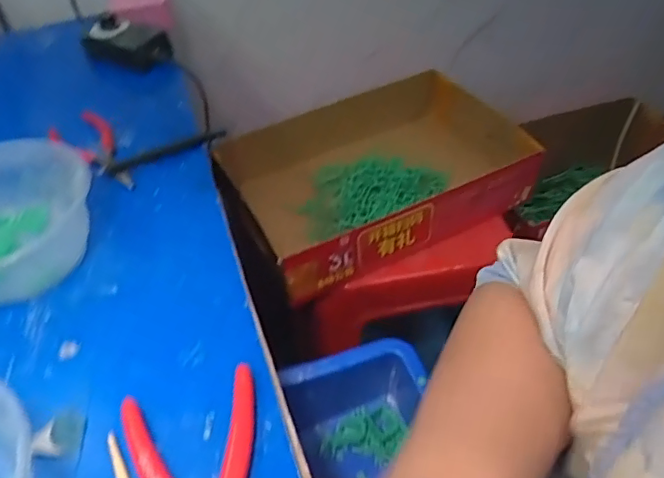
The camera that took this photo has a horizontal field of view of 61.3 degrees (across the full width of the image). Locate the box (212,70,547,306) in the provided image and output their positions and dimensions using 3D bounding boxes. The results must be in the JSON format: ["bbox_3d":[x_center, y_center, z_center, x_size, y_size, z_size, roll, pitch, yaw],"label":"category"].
[{"bbox_3d":[0.077,-0.104,0.840,0.433,0.095,0.272,-22,48,-16],"label":"box"}]

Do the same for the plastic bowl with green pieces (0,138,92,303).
[{"bbox_3d":[-0.246,-0.010,0.413,0.115,0.061,0.126,-2,46,4],"label":"plastic bowl with green pieces"}]

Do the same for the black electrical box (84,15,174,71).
[{"bbox_3d":[-0.229,-0.219,0.625,0.098,0.037,0.049,21,51,24],"label":"black electrical box"}]

